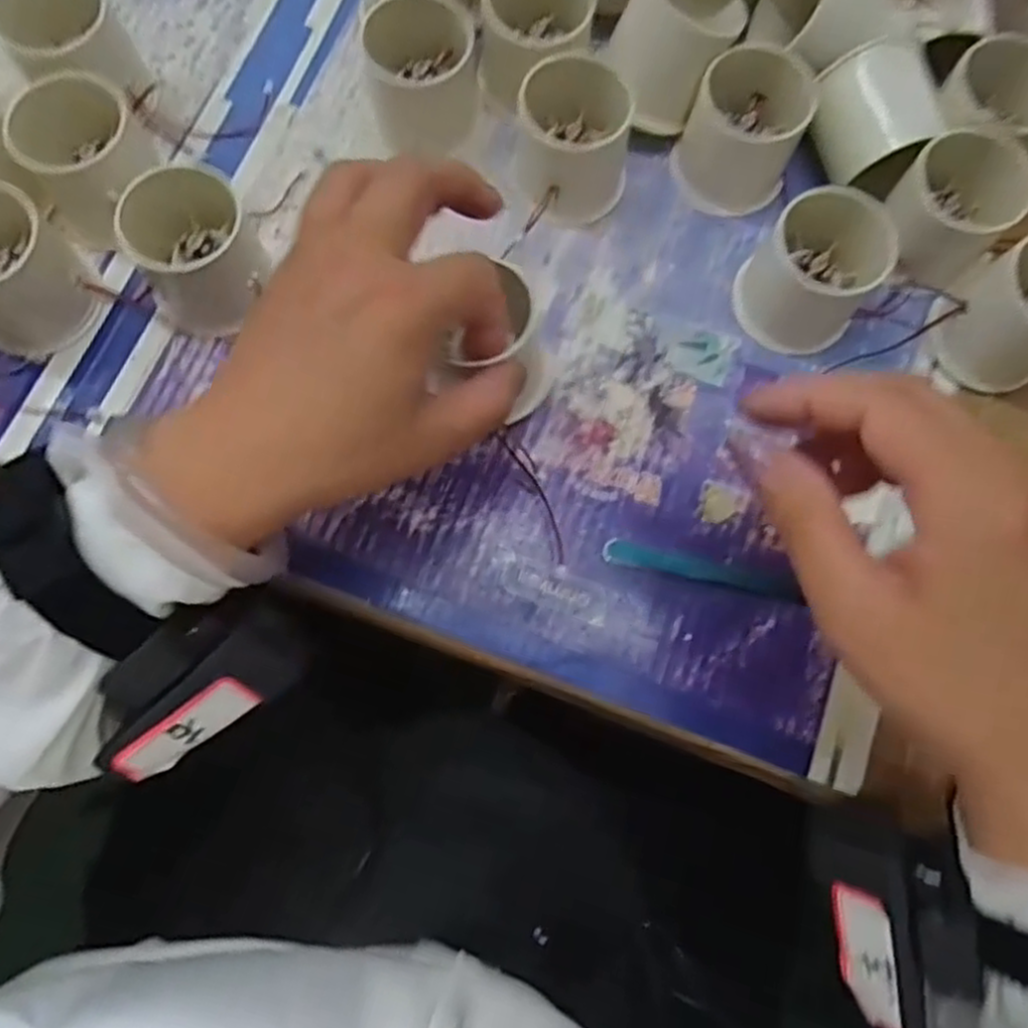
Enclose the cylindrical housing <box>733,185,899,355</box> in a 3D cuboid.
[{"bbox_3d":[0.134,-0.108,0.335,0.053,0.054,0.049,0,76,-1],"label":"cylindrical housing"}]

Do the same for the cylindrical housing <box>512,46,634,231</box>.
[{"bbox_3d":[0.028,-0.174,0.351,0.055,0.048,0.063,1,76,-1],"label":"cylindrical housing"}]

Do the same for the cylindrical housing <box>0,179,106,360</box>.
[{"bbox_3d":[-0.222,-0.107,0.323,0.058,0.051,0.053,0,76,-1],"label":"cylindrical housing"}]

